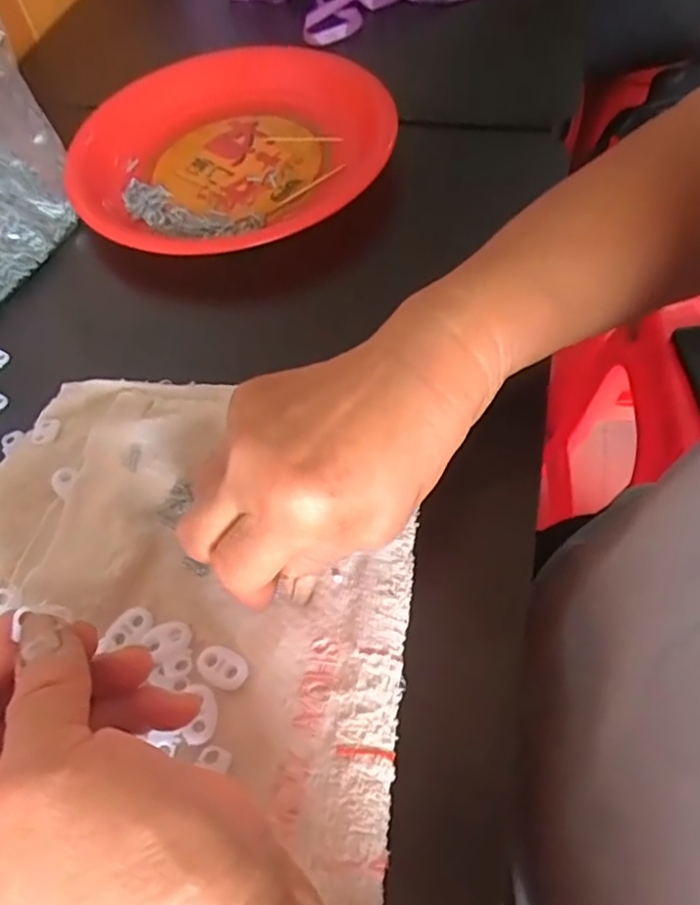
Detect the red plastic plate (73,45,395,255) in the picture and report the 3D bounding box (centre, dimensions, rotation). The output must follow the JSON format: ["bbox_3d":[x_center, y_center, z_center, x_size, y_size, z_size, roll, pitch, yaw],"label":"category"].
[{"bbox_3d":[-0.081,-0.208,0.454,0.210,0.045,0.210,-2,57,3],"label":"red plastic plate"}]

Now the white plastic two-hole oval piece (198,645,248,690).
[{"bbox_3d":[-0.053,0.089,0.268,0.023,0.005,0.015,29,63,21],"label":"white plastic two-hole oval piece"}]

